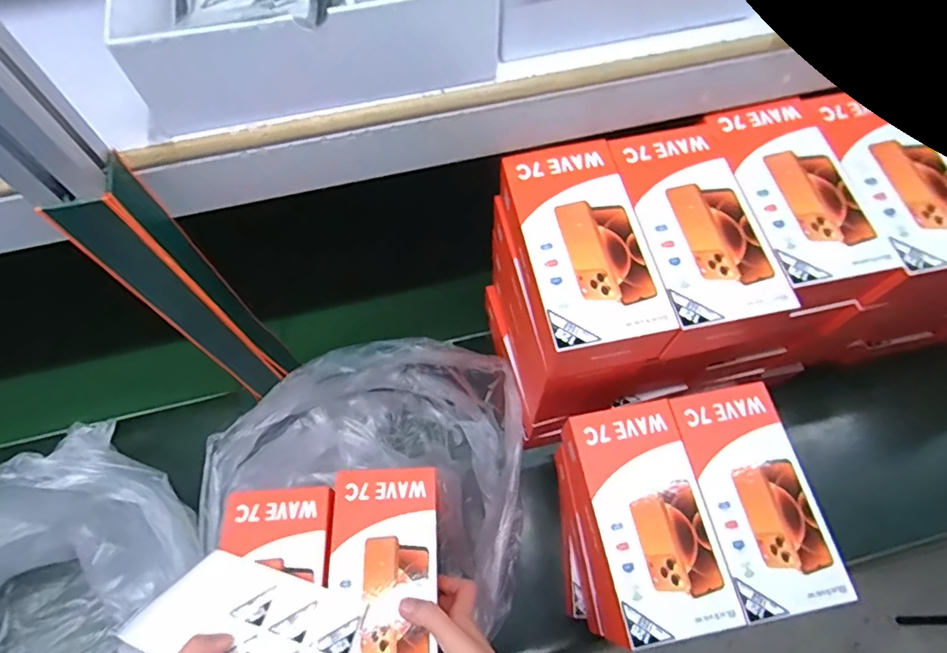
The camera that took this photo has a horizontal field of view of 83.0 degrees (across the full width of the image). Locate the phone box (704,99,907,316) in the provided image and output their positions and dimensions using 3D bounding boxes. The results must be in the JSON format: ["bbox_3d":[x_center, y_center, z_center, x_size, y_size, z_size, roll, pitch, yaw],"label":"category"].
[{"bbox_3d":[0.265,-0.102,0.455,0.092,0.048,0.174,-12,65,-6],"label":"phone box"}]

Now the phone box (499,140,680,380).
[{"bbox_3d":[0.083,-0.056,0.435,0.098,0.052,0.184,-11,65,-5],"label":"phone box"}]

